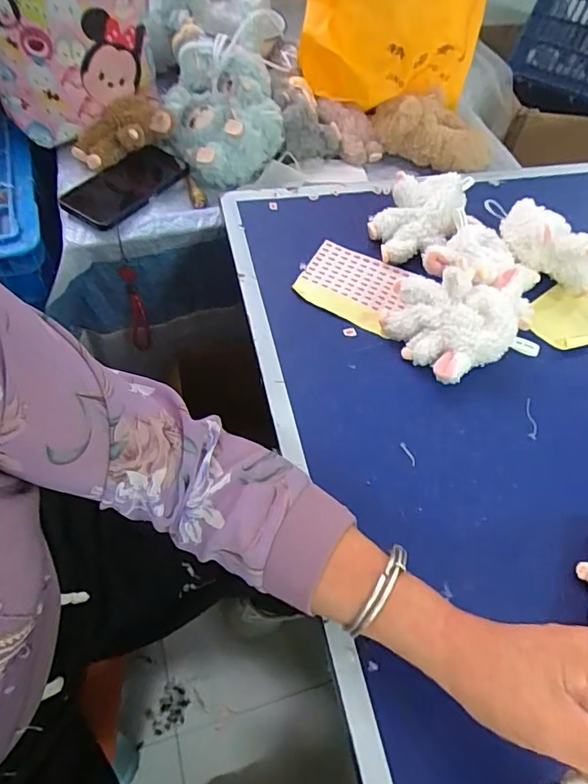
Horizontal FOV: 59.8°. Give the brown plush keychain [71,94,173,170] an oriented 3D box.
[{"bbox_3d":[-0.218,-0.342,0.669,0.135,0.051,0.079,-38,67,-23],"label":"brown plush keychain"}]

